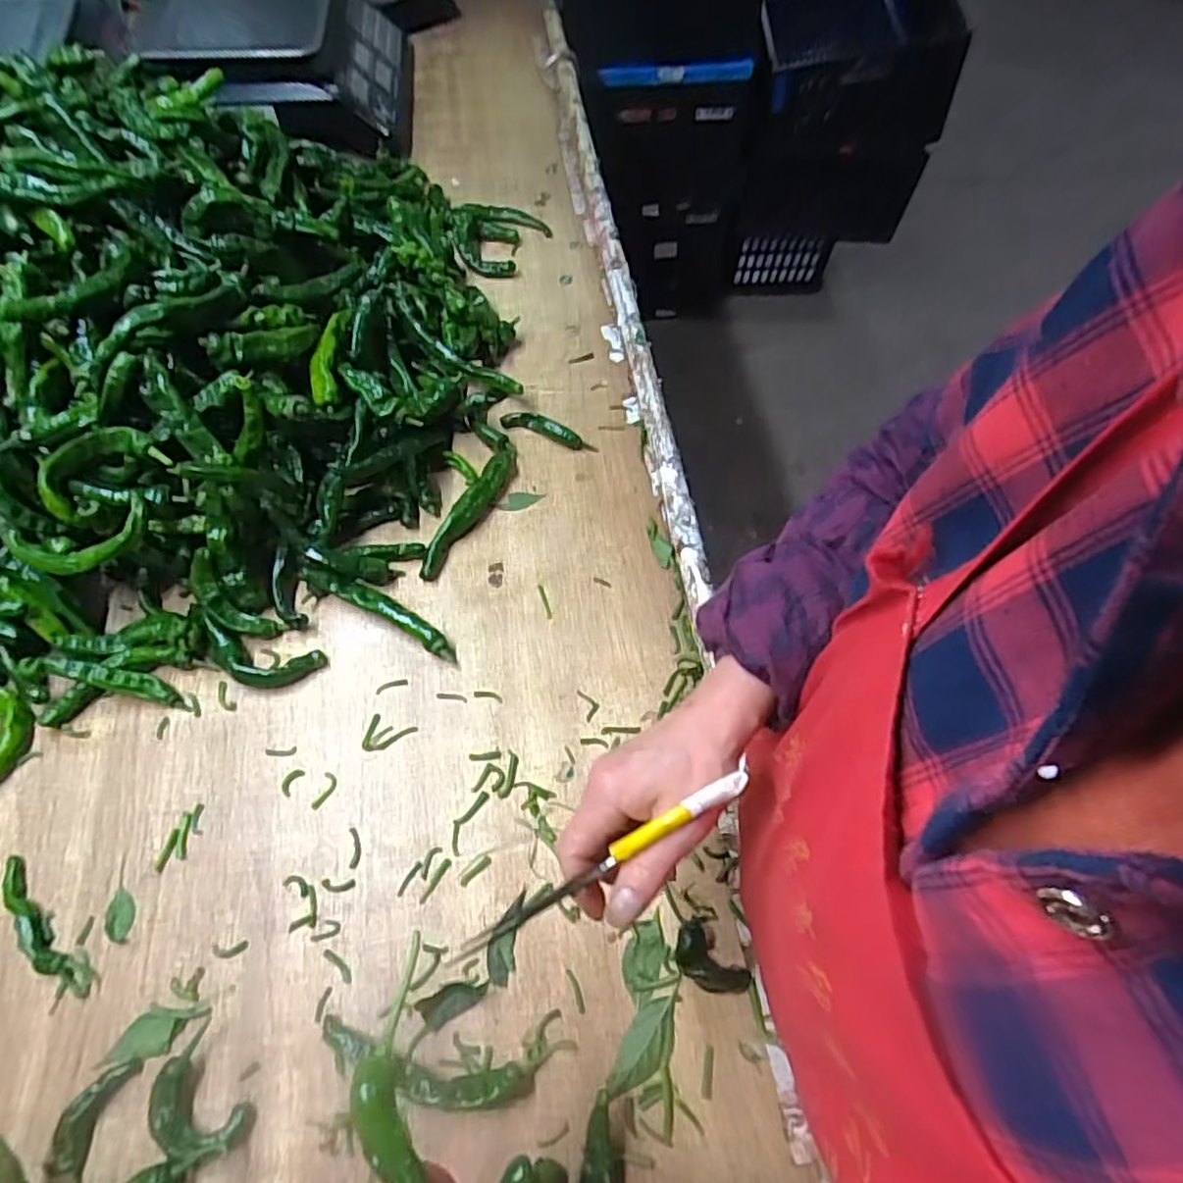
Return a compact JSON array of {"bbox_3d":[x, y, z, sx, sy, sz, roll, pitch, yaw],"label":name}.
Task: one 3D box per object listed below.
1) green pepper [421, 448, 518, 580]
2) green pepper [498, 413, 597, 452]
[{"bbox_3d":[-0.115,-0.082,0.651,0.024,0.031,0.167,23,62,12],"label":"green pepper"},{"bbox_3d":[-0.045,-0.170,0.712,0.105,0.017,0.023,23,62,12],"label":"green pepper"}]

